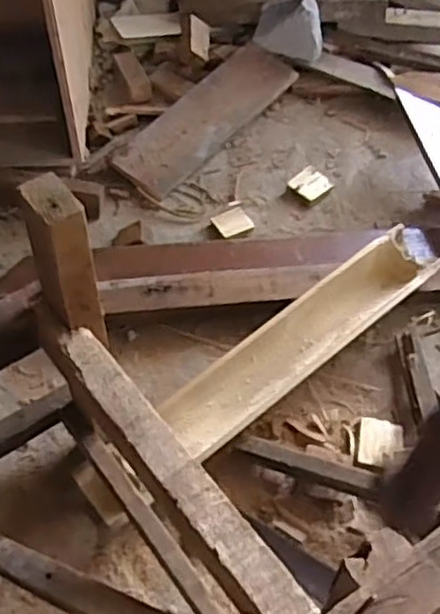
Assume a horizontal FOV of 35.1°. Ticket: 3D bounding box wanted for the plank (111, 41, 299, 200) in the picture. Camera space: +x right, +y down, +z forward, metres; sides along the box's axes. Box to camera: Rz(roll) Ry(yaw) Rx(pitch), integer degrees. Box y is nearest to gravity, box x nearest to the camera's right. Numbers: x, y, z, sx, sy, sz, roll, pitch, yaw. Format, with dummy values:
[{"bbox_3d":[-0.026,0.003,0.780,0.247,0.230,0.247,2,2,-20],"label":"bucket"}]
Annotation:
[{"bbox_3d":[-0.019,-0.360,1.296,0.124,0.022,0.419,40,63,7],"label":"plank"}]

